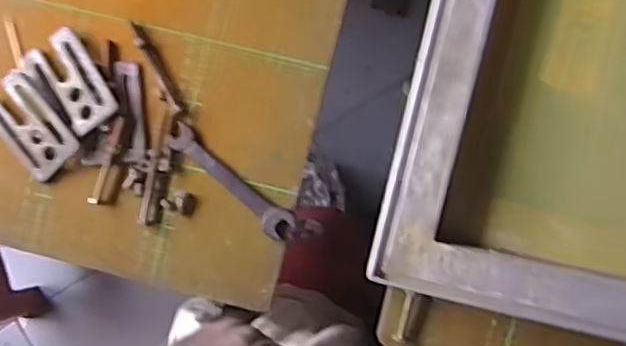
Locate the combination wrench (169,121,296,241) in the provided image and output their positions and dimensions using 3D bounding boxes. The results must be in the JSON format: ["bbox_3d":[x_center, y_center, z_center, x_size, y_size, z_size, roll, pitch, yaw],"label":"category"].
[{"bbox_3d":[-0.066,0.008,0.521,0.119,0.006,0.024,40,93,2],"label":"combination wrench"}]

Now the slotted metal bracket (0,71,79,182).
[{"bbox_3d":[-0.227,-0.037,0.518,0.049,0.004,0.082,-41,89,4],"label":"slotted metal bracket"}]

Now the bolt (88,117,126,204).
[{"bbox_3d":[-0.165,-0.010,0.521,0.010,0.007,0.073,22,97,3],"label":"bolt"}]

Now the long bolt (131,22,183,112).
[{"bbox_3d":[-0.126,-0.086,0.520,0.010,0.010,0.081,-28,90,4],"label":"long bolt"}]

